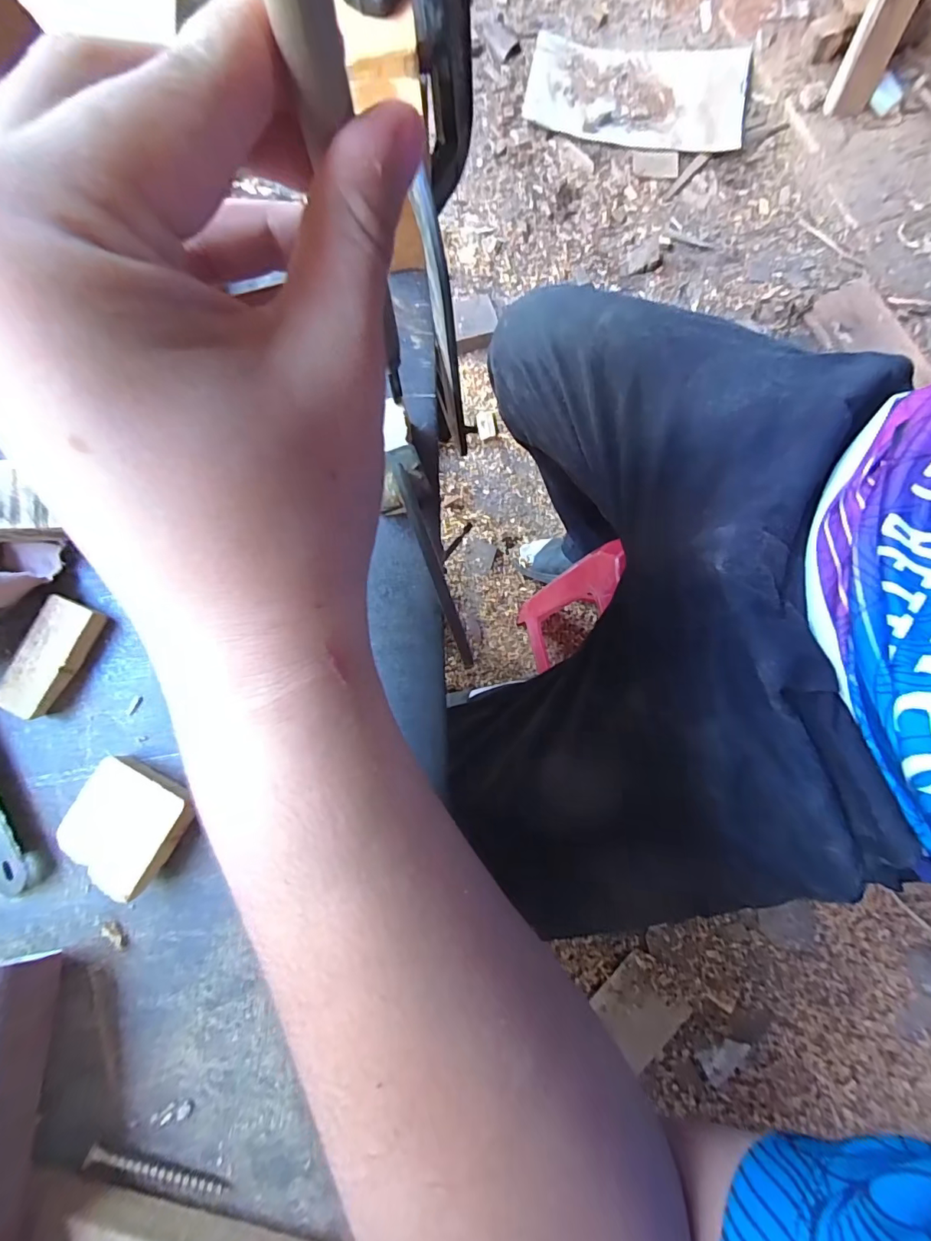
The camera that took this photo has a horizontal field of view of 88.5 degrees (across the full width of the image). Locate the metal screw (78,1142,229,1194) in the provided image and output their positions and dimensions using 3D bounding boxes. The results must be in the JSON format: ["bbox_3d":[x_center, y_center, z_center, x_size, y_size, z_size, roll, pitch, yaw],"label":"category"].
[{"bbox_3d":[-0.103,0.185,0.160,0.047,0.005,0.004,15,79,3],"label":"metal screw"}]

